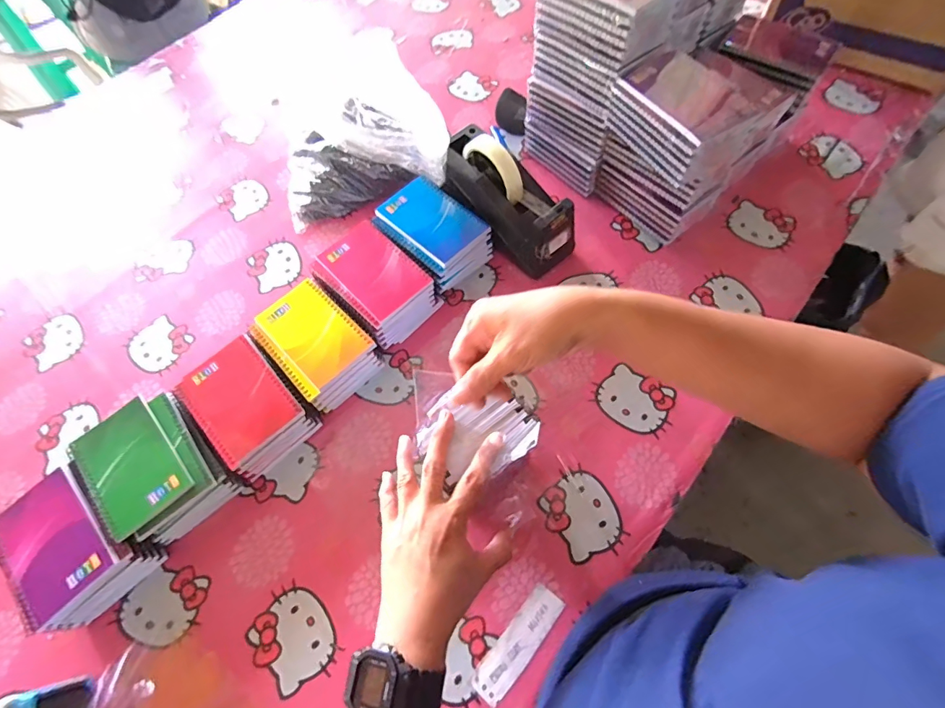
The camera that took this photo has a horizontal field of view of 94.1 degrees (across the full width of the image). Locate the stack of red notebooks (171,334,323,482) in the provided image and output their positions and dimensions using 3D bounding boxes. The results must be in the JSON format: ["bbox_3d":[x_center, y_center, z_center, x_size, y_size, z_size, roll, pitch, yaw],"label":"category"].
[{"bbox_3d":[-0.253,0.062,0.506,0.099,0.055,0.143,-41,69,-15],"label":"stack of red notebooks"}]

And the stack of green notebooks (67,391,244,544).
[{"bbox_3d":[-0.338,0.121,0.479,0.109,0.062,0.139,-42,69,-15],"label":"stack of green notebooks"}]

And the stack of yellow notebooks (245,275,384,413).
[{"bbox_3d":[-0.186,-0.009,0.533,0.098,0.055,0.143,-42,69,-15],"label":"stack of yellow notebooks"}]

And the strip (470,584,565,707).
[{"bbox_3d":[0.044,0.271,0.413,0.031,0.004,0.106,38,72,19],"label":"strip"}]

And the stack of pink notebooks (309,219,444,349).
[{"bbox_3d":[-0.122,-0.087,0.559,0.133,0.068,0.097,41,73,20],"label":"stack of pink notebooks"}]

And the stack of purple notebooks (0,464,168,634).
[{"bbox_3d":[-0.403,0.196,0.447,0.140,0.065,0.104,36,72,19],"label":"stack of purple notebooks"}]

